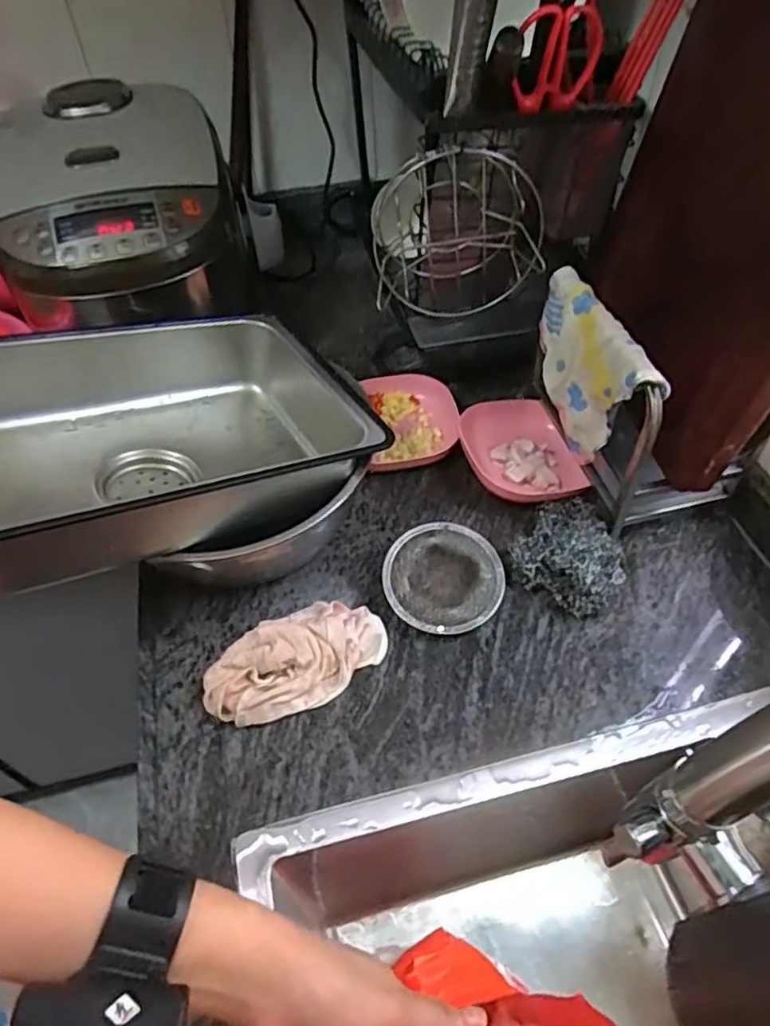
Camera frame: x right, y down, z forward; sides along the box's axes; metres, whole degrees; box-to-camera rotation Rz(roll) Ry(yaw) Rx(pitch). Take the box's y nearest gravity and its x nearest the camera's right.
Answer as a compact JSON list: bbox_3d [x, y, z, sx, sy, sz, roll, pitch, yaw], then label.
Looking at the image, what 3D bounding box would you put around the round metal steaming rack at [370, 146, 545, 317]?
[{"bbox_3d":[0.066,-0.267,0.606,0.156,0.148,0.065,1,50,4],"label":"round metal steaming rack"}]

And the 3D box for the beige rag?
[{"bbox_3d":[-0.075,0.123,0.539,0.152,0.037,0.081,-33,55,-23],"label":"beige rag"}]

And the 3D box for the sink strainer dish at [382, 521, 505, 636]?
[{"bbox_3d":[0.053,0.061,0.588,0.106,0.033,0.103,-2,49,2],"label":"sink strainer dish"}]

